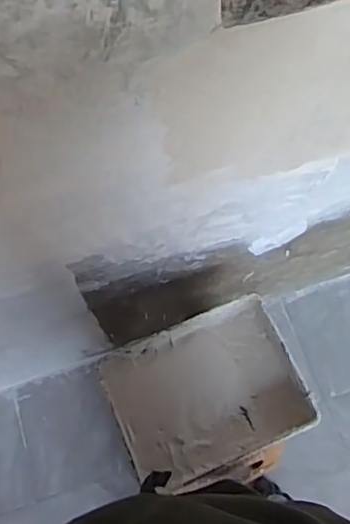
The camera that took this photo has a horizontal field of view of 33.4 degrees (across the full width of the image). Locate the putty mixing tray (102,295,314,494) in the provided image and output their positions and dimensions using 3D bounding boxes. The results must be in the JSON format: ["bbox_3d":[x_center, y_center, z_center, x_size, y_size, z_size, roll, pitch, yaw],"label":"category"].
[{"bbox_3d":[0.060,0.248,1.122,0.348,0.067,0.274,-18,70,-13],"label":"putty mixing tray"}]

